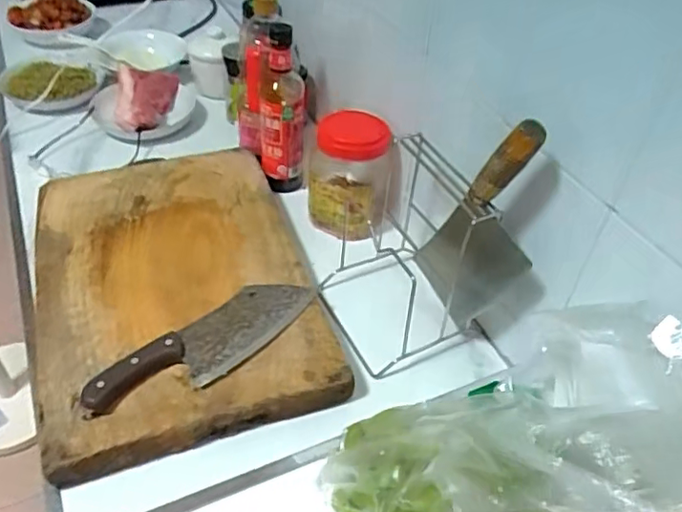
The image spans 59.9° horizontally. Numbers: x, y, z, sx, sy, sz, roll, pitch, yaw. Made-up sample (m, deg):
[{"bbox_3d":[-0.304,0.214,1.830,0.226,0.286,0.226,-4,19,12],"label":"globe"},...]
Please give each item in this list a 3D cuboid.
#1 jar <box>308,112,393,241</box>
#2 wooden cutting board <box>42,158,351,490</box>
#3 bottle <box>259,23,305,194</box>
[{"bbox_3d":[0.012,-0.108,0.818,0.109,0.155,0.095,5,44,0],"label":"jar"},{"bbox_3d":[-0.203,0.030,0.732,0.320,0.043,0.440,-13,47,-17],"label":"wooden cutting board"},{"bbox_3d":[-0.083,-0.201,0.839,0.066,0.234,0.069,1,45,-4],"label":"bottle"}]

